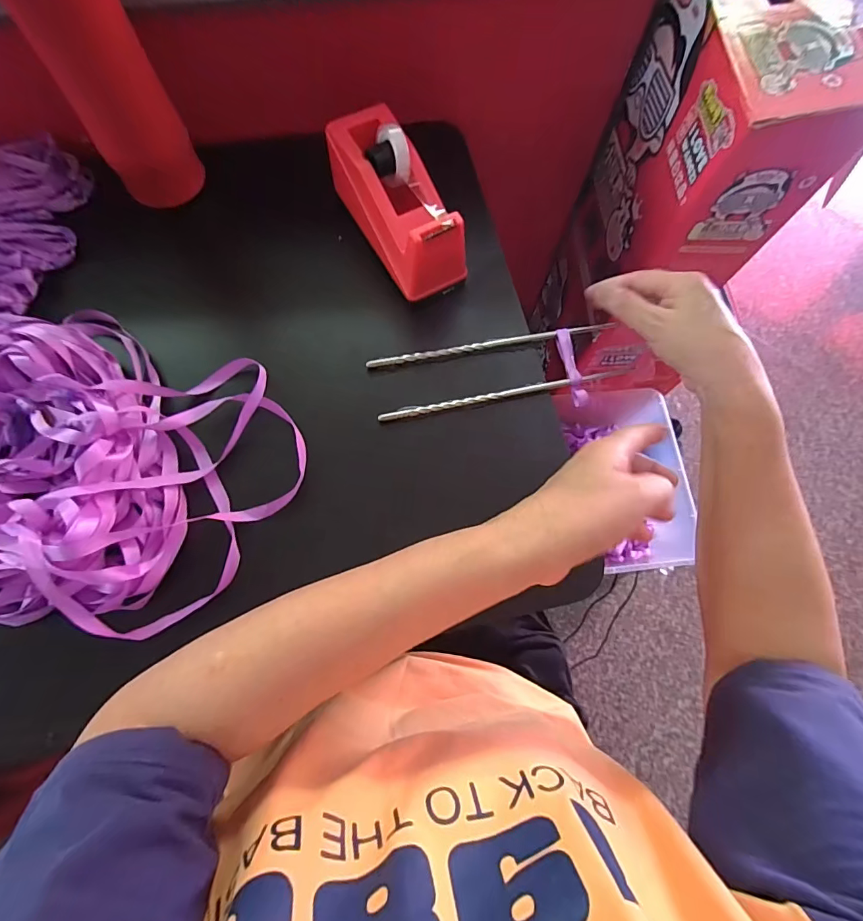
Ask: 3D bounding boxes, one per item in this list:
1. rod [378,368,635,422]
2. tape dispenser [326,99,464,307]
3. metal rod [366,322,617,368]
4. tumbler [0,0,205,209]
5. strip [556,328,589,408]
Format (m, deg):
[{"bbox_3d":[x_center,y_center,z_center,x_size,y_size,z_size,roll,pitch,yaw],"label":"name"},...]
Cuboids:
[{"bbox_3d":[0.064,-0.056,0.369,0.214,0.005,0.007,-11,73,-6],"label":"rod"},{"bbox_3d":[-0.030,-0.220,0.379,0.063,0.064,0.153,-28,76,-11],"label":"tape dispenser"},{"bbox_3d":[0.053,-0.101,0.383,0.215,0.008,0.008,-10,72,-6],"label":"metal rod"},{"bbox_3d":[-0.249,-0.298,0.335,0.074,0.182,0.064,-21,74,-9],"label":"tumbler"},{"bbox_3d":[0.120,-0.080,0.380,0.013,0.005,0.071,-9,77,-5],"label":"strip"}]

